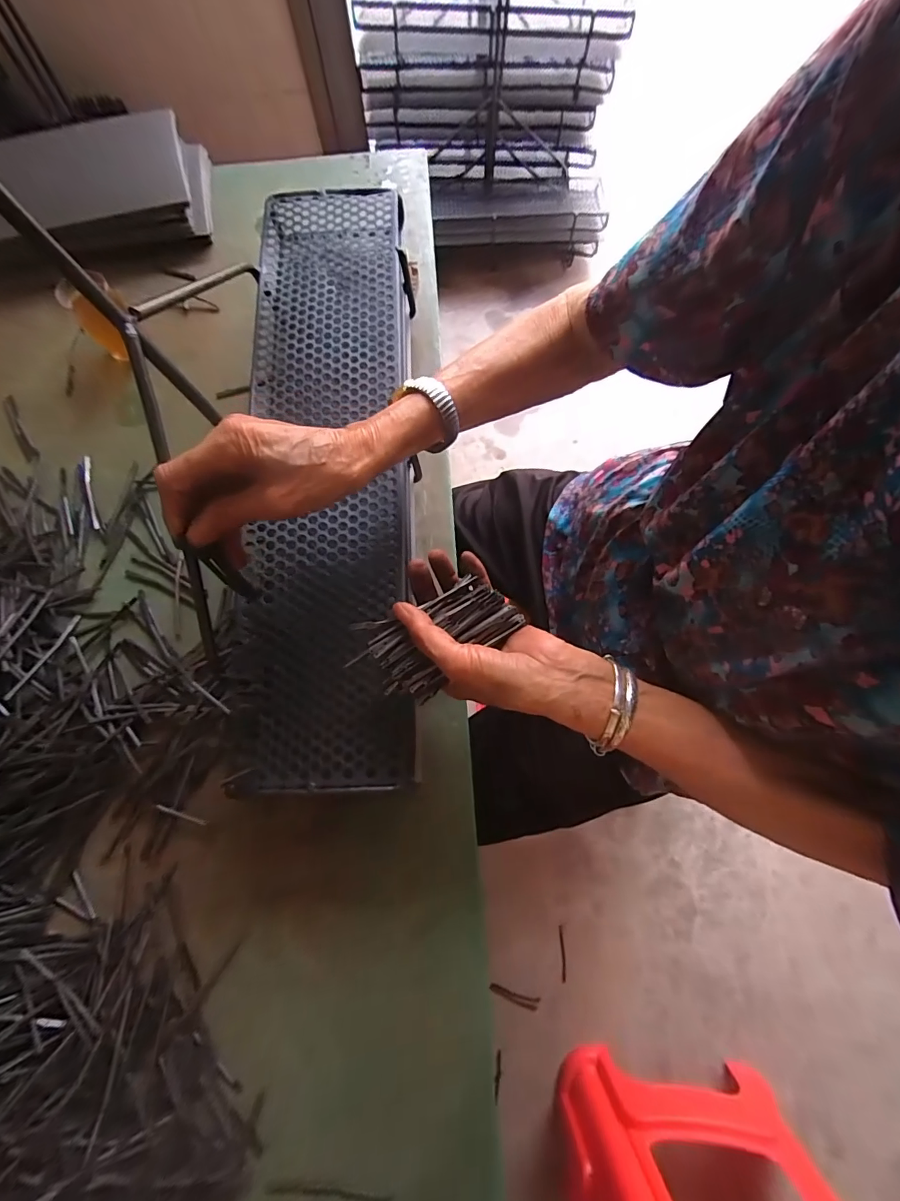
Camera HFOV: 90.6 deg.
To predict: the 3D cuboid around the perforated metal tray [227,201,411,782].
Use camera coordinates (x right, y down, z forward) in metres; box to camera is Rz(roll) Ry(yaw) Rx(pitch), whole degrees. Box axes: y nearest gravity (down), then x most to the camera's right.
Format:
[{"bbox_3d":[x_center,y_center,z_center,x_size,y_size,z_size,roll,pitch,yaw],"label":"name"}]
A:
[{"bbox_3d":[-0.116,-0.139,0.414,0.148,0.021,0.592,-2,78,1],"label":"perforated metal tray"}]

